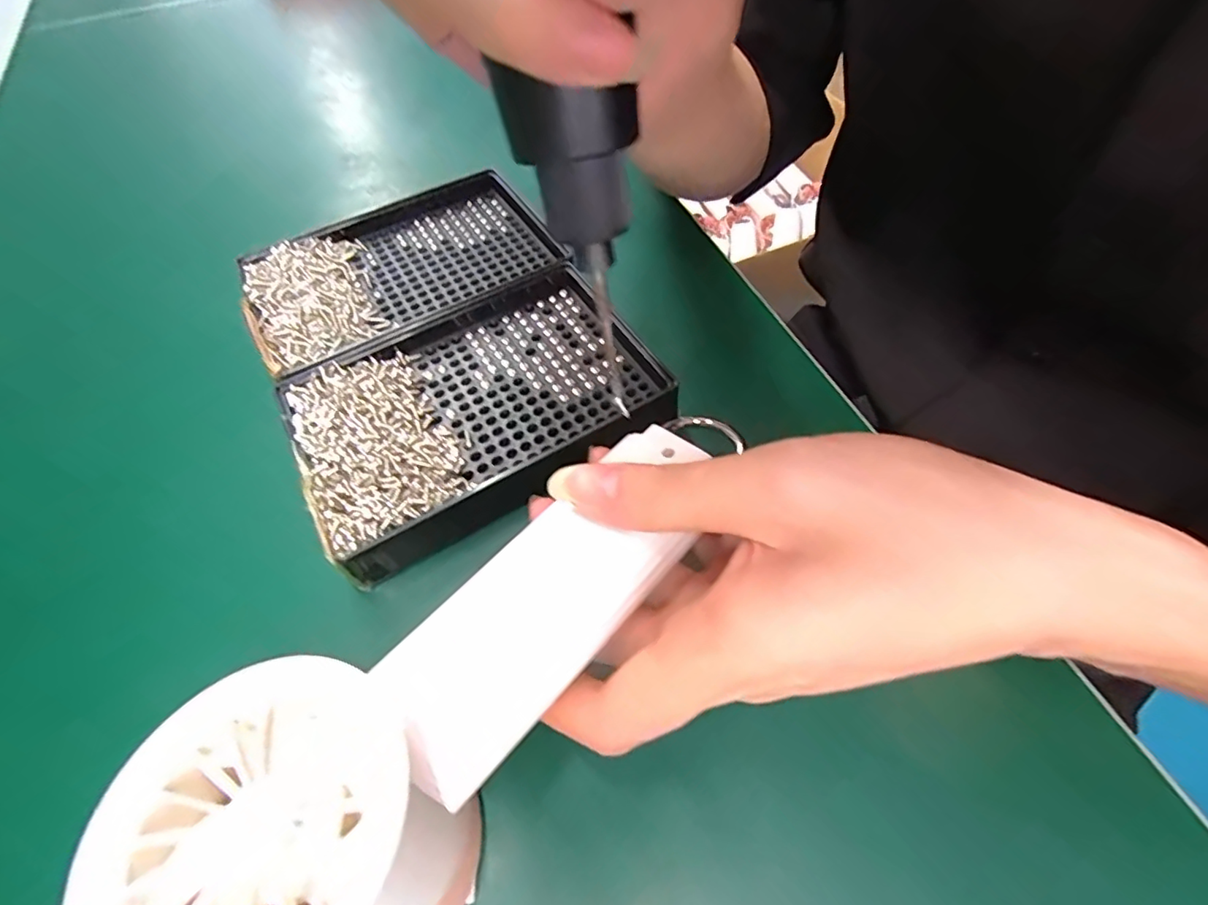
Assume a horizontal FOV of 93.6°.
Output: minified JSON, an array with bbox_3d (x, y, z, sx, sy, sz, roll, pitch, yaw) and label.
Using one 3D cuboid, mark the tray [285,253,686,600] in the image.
[{"bbox_3d":[-0.048,-0.021,0.224,0.136,0.025,0.093,-30,60,-14],"label":"tray"}]

